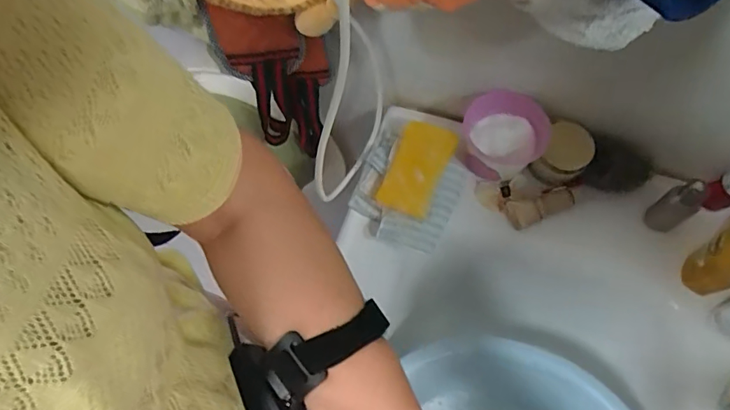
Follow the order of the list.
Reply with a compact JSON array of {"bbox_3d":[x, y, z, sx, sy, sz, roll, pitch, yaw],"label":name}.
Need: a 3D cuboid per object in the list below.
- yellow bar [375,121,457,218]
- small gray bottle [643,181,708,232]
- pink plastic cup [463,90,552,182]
[{"bbox_3d":[0.056,-0.039,0.525,0.059,0.007,0.101,21,87,17],"label":"yellow bar"},{"bbox_3d":[0.315,0.001,0.483,0.034,0.065,0.028,-26,66,-11],"label":"small gray bottle"},{"bbox_3d":[0.154,-0.074,0.538,0.086,0.062,0.085,-1,64,1],"label":"pink plastic cup"}]

